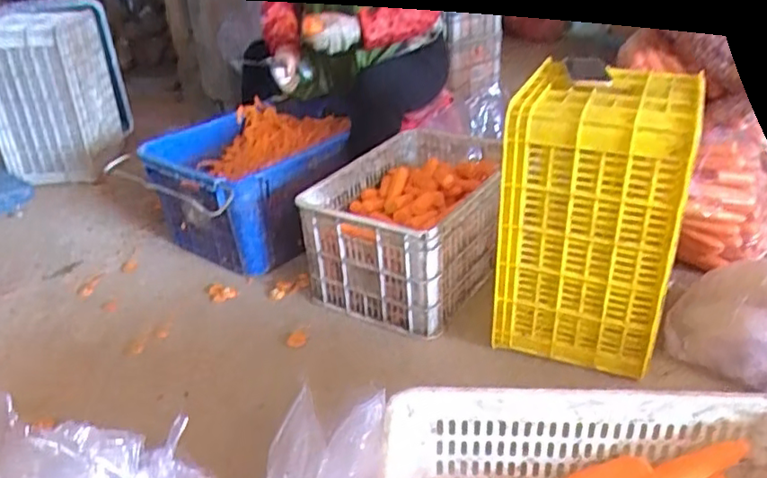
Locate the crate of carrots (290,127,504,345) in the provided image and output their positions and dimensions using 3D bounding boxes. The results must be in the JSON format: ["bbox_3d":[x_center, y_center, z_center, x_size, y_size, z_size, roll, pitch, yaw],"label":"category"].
[{"bbox_3d":[0.082,-0.033,1.488,0.349,0.259,0.481,14,34,29],"label":"crate of carrots"}]

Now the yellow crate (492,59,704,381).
[{"bbox_3d":[0.389,-0.035,1.186,0.297,0.497,0.243,8,31,20],"label":"yellow crate"}]

